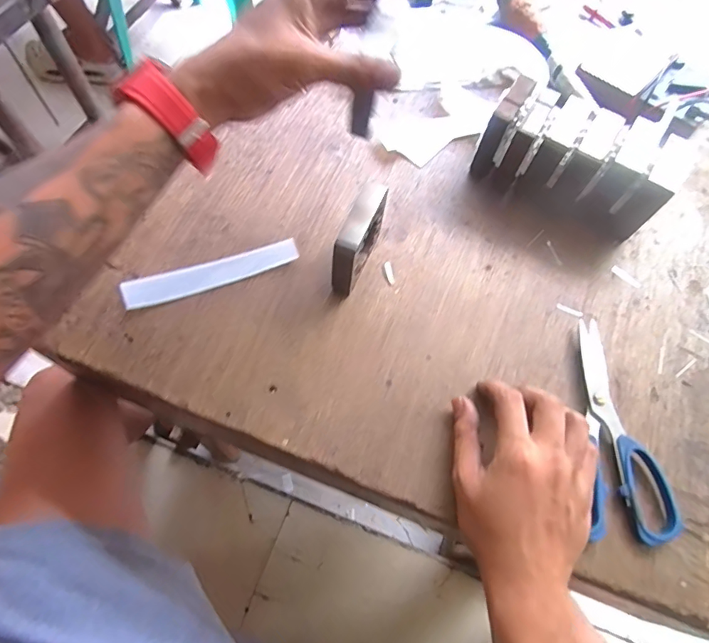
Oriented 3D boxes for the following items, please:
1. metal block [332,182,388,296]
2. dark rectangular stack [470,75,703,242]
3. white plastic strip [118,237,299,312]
[{"bbox_3d":[0.003,-0.067,0.391,0.018,0.084,0.080,23,67,7],"label":"metal block"},{"bbox_3d":[0.220,-0.161,0.449,0.175,0.076,0.084,30,68,10],"label":"dark rectangular stack"},{"bbox_3d":[-0.128,-0.045,0.410,0.155,0.012,0.028,-19,69,-11],"label":"white plastic strip"}]

